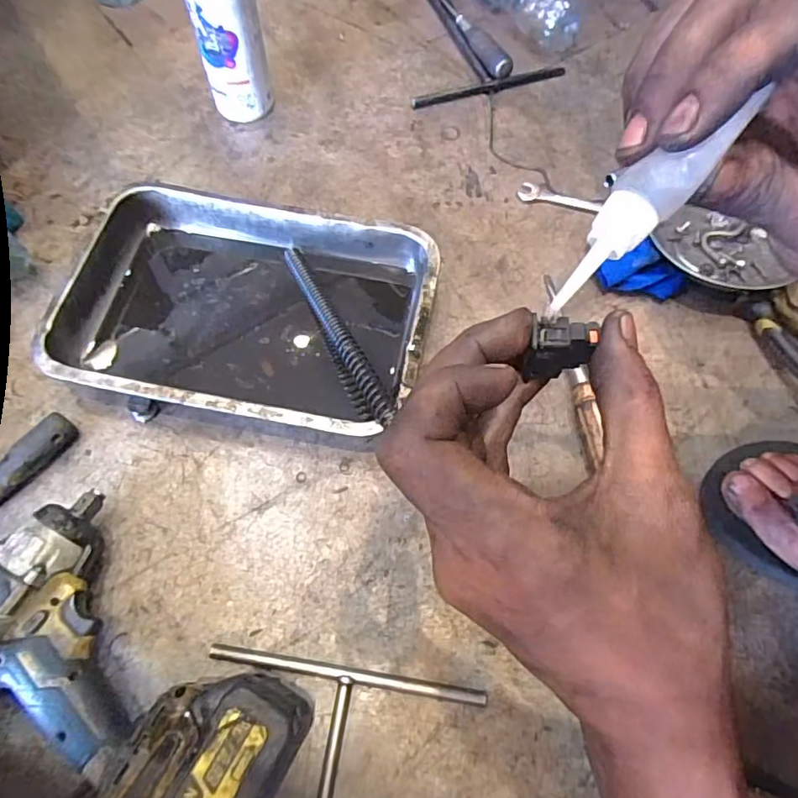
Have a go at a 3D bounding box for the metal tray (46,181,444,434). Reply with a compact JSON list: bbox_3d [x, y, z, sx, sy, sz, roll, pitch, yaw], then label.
[{"bbox_3d":[-0.132,-0.076,0.483,0.309,0.054,0.205,10,63,4],"label":"metal tray"}]

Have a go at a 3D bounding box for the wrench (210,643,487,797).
[{"bbox_3d":[-0.058,0.322,0.320,0.186,0.017,0.298,8,63,4],"label":"wrench"}]

